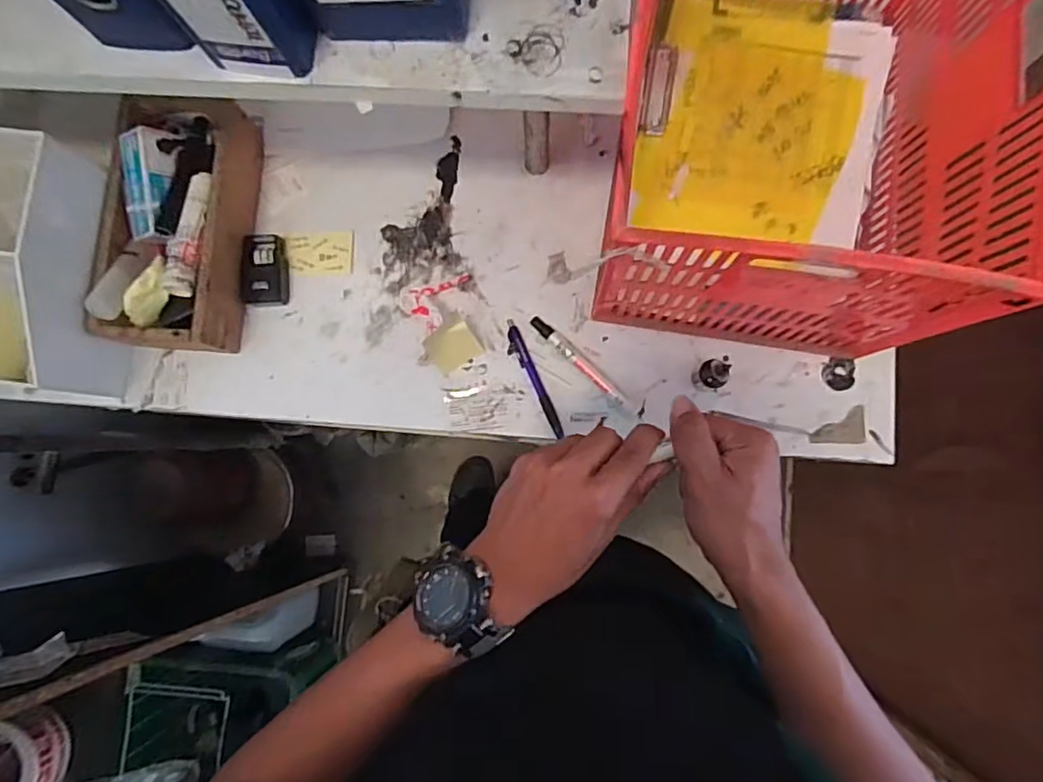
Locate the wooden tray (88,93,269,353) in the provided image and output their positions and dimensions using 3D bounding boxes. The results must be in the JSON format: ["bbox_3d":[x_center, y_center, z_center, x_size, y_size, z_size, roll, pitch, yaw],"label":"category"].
[{"bbox_3d":[-0.352,-0.172,0.603,0.118,0.092,0.261,6,85,3],"label":"wooden tray"}]

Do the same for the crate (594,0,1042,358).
[{"bbox_3d":[0.232,-0.255,0.490,0.278,0.221,0.381,9,85,4],"label":"crate"}]

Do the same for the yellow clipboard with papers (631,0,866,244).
[{"bbox_3d":[0.233,-0.286,0.602,0.209,0.012,0.259,9,85,4],"label":"yellow clipboard with papers"}]

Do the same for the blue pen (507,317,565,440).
[{"bbox_3d":[0.013,-0.009,0.608,0.017,0.010,0.136,-26,84,0],"label":"blue pen"}]

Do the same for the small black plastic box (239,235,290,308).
[{"bbox_3d":[-0.275,-0.131,0.629,0.048,0.019,0.075,3,85,3],"label":"small black plastic box"}]

